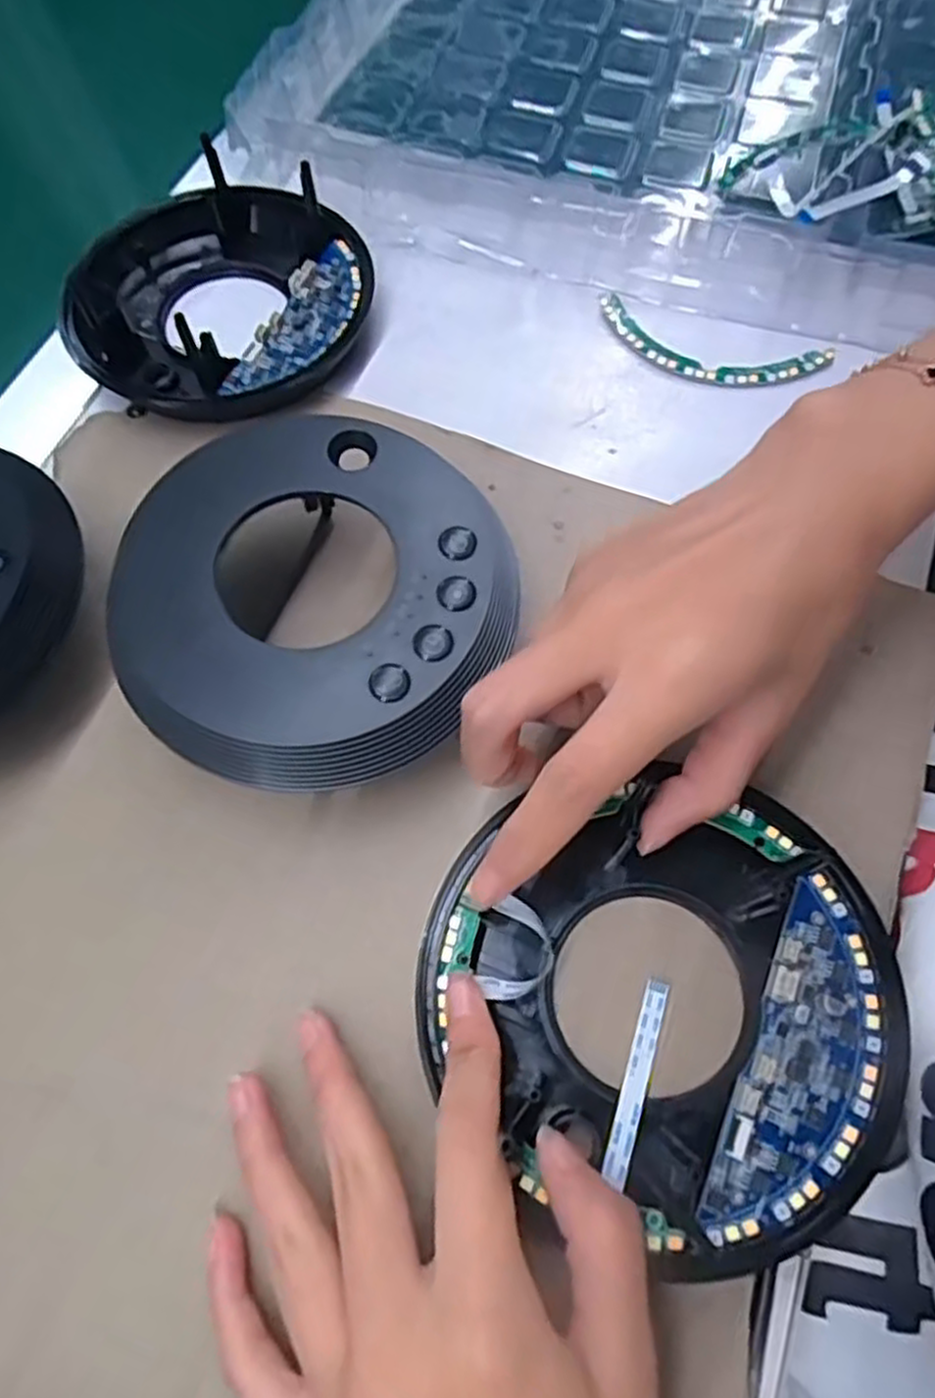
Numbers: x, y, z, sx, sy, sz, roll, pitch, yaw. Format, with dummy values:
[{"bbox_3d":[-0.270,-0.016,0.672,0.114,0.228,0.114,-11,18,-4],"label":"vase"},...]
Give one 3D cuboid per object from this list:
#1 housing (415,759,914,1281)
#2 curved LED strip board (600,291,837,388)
[{"bbox_3d":[0.053,0.085,0.221,0.130,0.027,0.118,9,68,5],"label":"housing"},{"bbox_3d":[0.102,-0.148,0.327,0.098,0.005,0.031,19,69,10],"label":"curved LED strip board"}]

